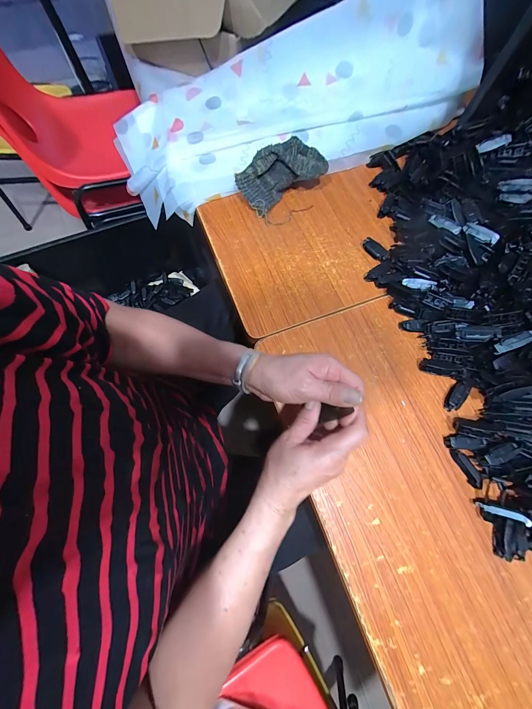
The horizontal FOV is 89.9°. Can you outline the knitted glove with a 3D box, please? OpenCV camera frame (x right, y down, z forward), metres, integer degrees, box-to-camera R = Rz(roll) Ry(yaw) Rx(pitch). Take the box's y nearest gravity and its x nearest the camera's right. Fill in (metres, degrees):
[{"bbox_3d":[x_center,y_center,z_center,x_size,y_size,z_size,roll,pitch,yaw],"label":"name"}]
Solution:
[{"bbox_3d":[0.027,-0.304,0.451,0.144,0.074,0.066,-30,76,-10],"label":"knitted glove"}]

